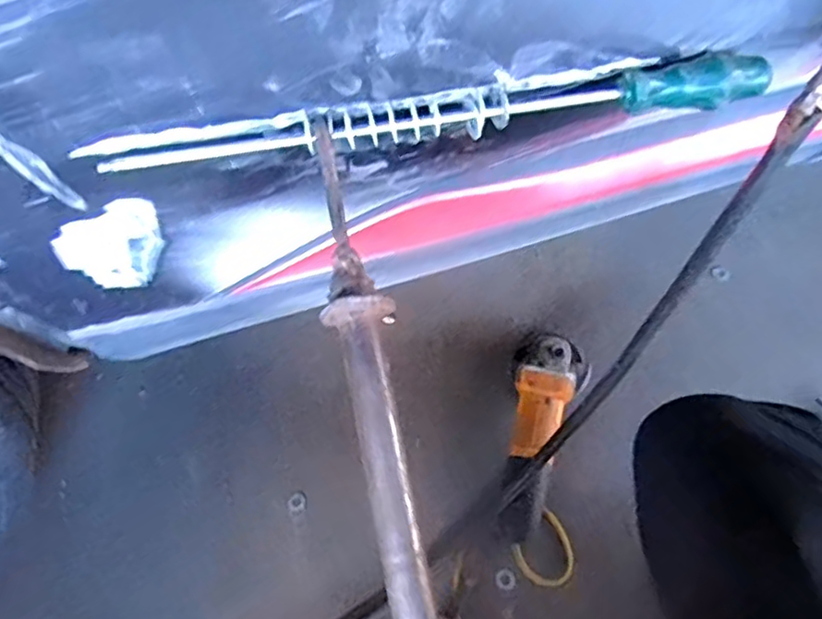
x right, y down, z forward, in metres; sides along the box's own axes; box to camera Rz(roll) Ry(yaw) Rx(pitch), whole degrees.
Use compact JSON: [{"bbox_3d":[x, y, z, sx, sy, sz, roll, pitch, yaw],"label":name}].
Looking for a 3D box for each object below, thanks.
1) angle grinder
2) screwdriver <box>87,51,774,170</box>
[{"bbox_3d":[0.164,0.158,0.831,0.103,0.099,0.270,12,74,12],"label":"angle grinder"},{"bbox_3d":[0.026,-0.115,0.376,0.383,0.036,0.032,-11,58,-2],"label":"screwdriver"}]

